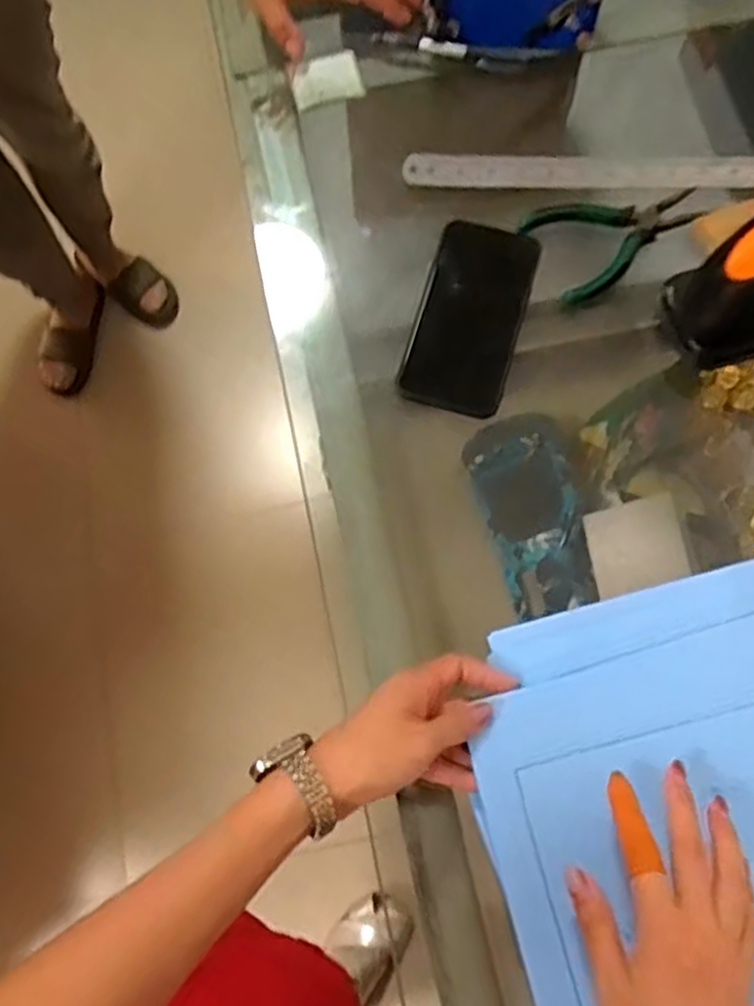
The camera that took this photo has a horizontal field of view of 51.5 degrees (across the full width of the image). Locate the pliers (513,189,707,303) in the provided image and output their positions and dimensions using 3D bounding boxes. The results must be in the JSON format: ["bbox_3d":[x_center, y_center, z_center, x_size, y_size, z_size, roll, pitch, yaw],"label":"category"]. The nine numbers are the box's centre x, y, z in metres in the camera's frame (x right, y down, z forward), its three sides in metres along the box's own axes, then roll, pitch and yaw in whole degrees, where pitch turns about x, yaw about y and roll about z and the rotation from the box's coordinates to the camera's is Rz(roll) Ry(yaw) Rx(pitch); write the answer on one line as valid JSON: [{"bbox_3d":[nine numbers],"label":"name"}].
[{"bbox_3d":[0.194,-0.221,0.629,0.135,0.014,0.085,-25,72,-7],"label":"pliers"}]

